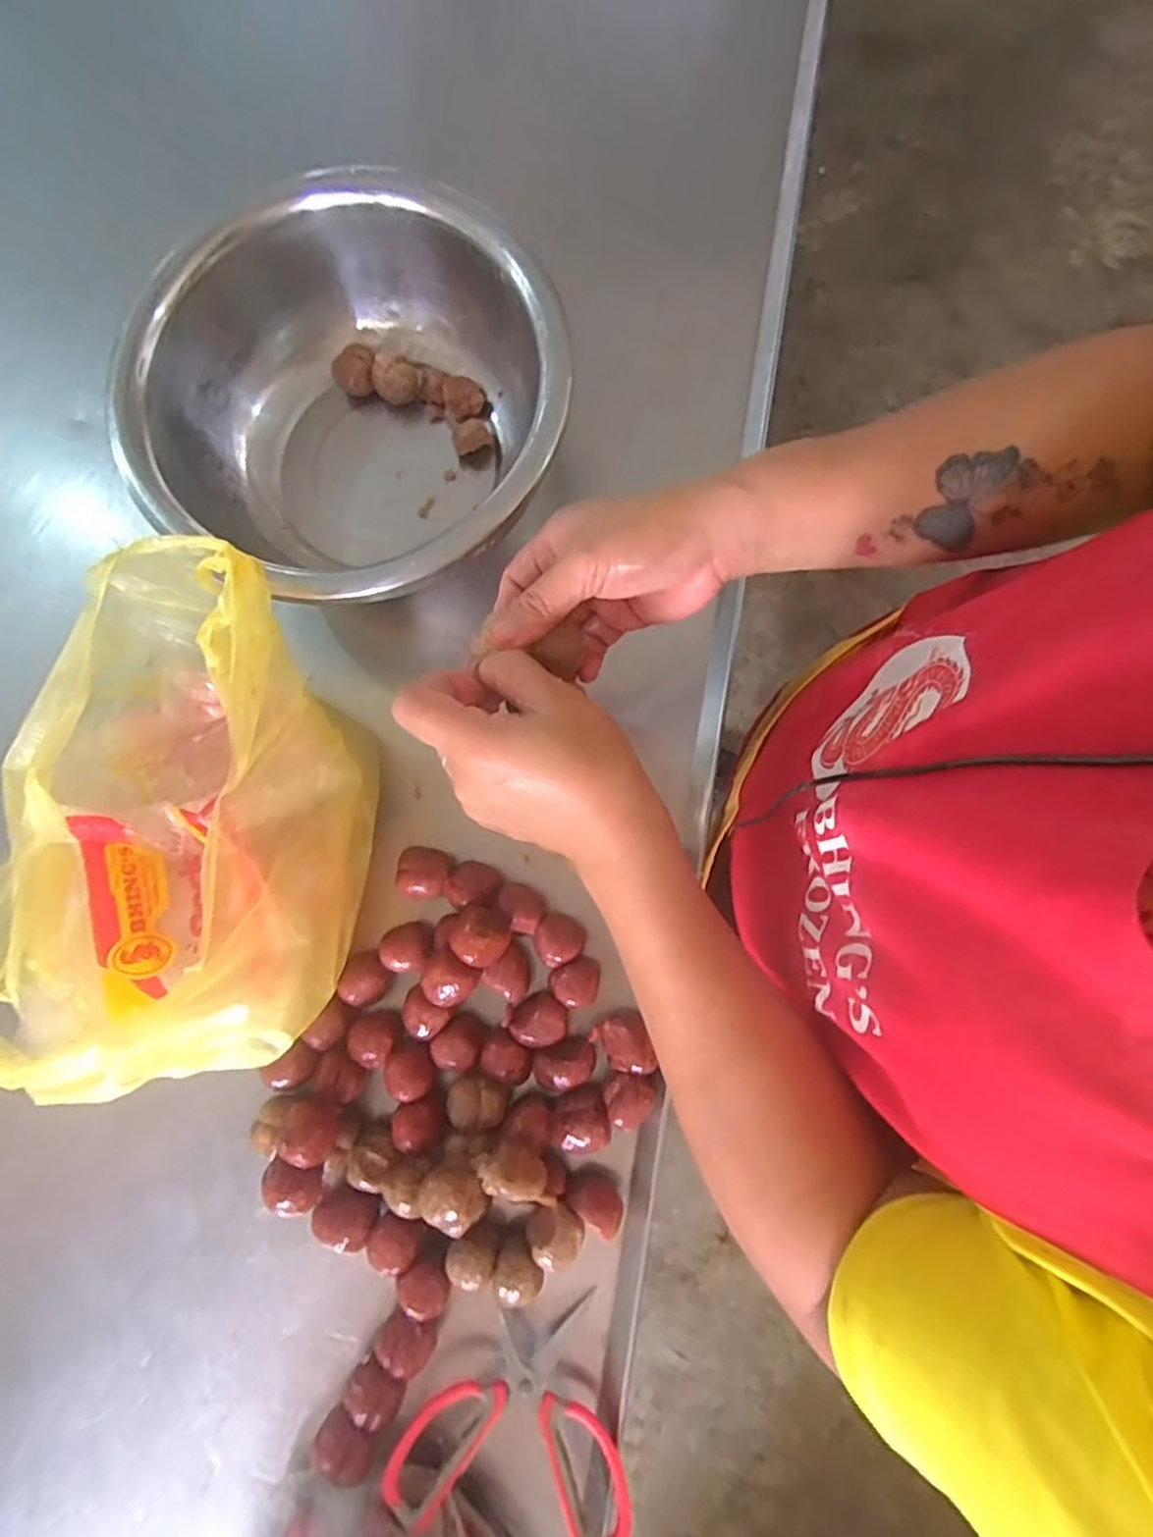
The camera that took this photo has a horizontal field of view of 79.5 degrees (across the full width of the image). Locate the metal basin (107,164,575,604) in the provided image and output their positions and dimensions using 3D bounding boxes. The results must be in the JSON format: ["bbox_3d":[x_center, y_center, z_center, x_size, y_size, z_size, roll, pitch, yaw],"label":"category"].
[{"bbox_3d":[-0.145,-0.243,0.491,0.266,0.126,0.272,-1,80,4],"label":"metal basin"}]

